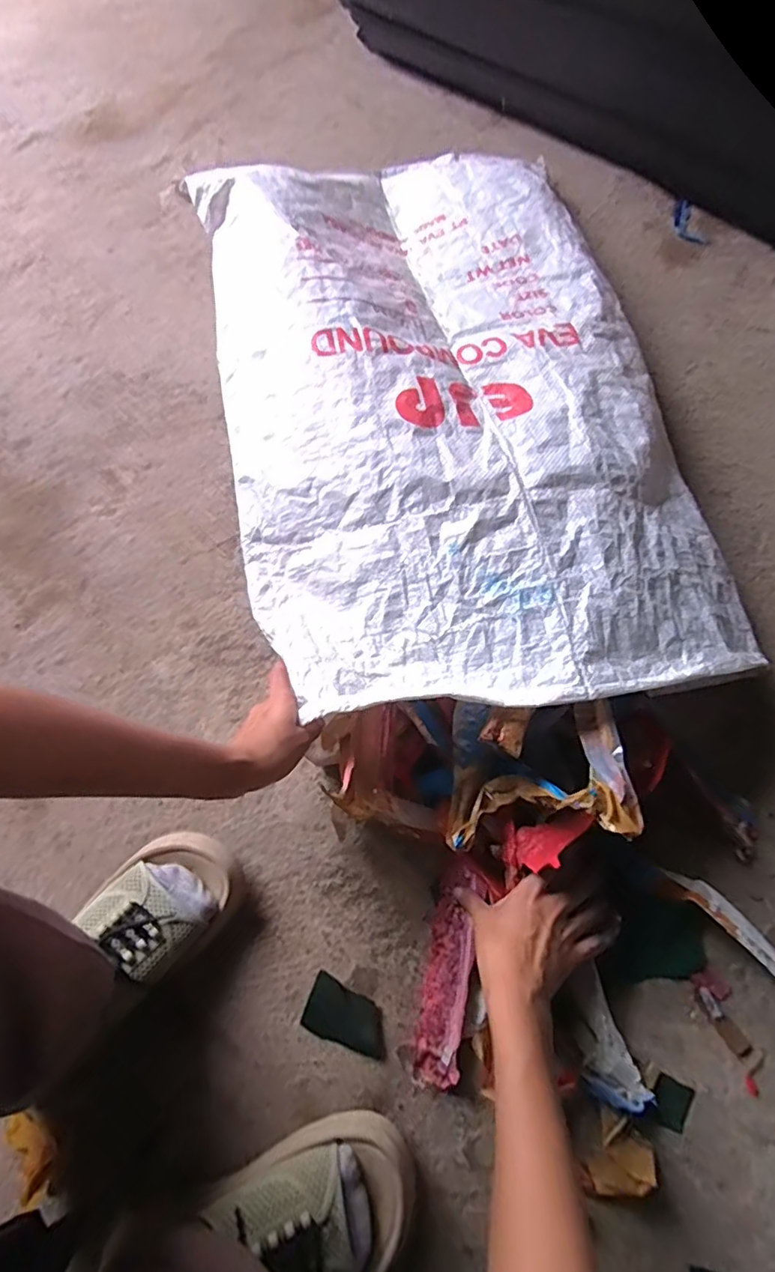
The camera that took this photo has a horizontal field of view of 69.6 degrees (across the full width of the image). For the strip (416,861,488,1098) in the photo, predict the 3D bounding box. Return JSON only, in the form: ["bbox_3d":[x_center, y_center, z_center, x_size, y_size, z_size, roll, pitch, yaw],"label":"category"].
[{"bbox_3d":[0.054,0.293,0.487,0.041,0.011,0.170,6,71,23],"label":"strip"}]

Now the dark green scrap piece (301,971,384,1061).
[{"bbox_3d":[-0.034,0.333,0.483,0.074,0.008,0.043,24,72,10],"label":"dark green scrap piece"}]

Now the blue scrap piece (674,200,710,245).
[{"bbox_3d":[0.429,-0.595,0.801,0.038,0.004,0.090,-9,69,-1],"label":"blue scrap piece"}]

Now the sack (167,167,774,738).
[{"bbox_3d":[0.050,-0.267,0.588,0.442,0.089,0.722,-12,70,-2],"label":"sack"}]

